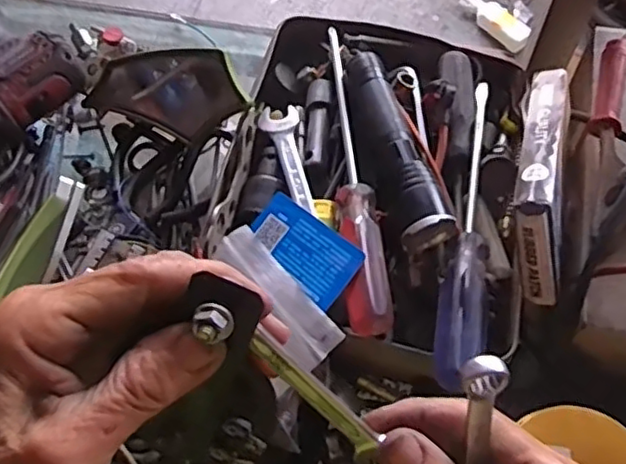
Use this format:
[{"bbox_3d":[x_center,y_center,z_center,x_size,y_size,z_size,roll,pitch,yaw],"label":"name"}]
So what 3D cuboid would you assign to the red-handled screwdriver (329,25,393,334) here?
[{"bbox_3d":[0.024,-0.046,0.406,0.025,0.026,0.226,-5,63,-1],"label":"red-handled screwdriver"}]

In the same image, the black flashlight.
[{"bbox_3d":[0.049,-0.057,0.413,0.033,0.034,0.144,-16,64,-6],"label":"black flashlight"}]

